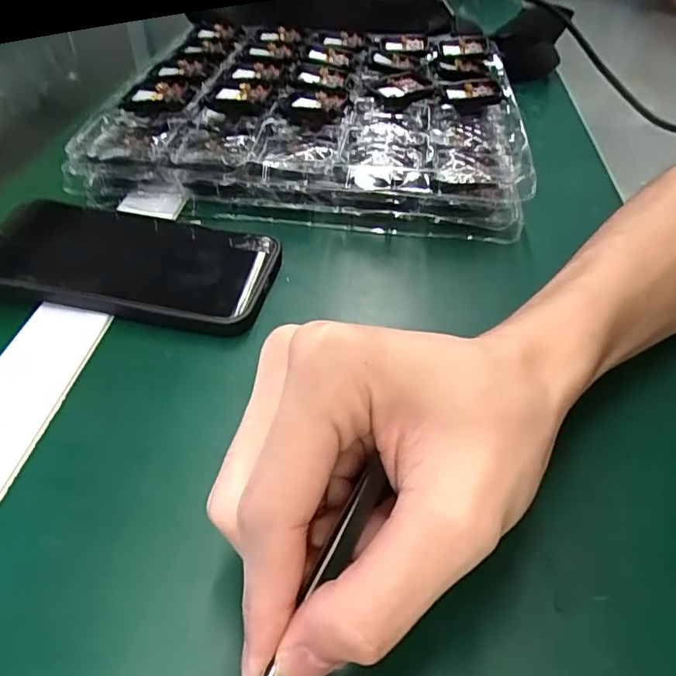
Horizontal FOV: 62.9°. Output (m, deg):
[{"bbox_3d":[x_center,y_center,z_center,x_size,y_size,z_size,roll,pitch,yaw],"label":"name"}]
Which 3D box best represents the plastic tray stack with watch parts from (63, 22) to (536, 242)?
[{"bbox_3d":[-0.014,-0.177,0.428,0.292,0.052,0.266,7,44,3],"label":"plastic tray stack with watch parts"}]

